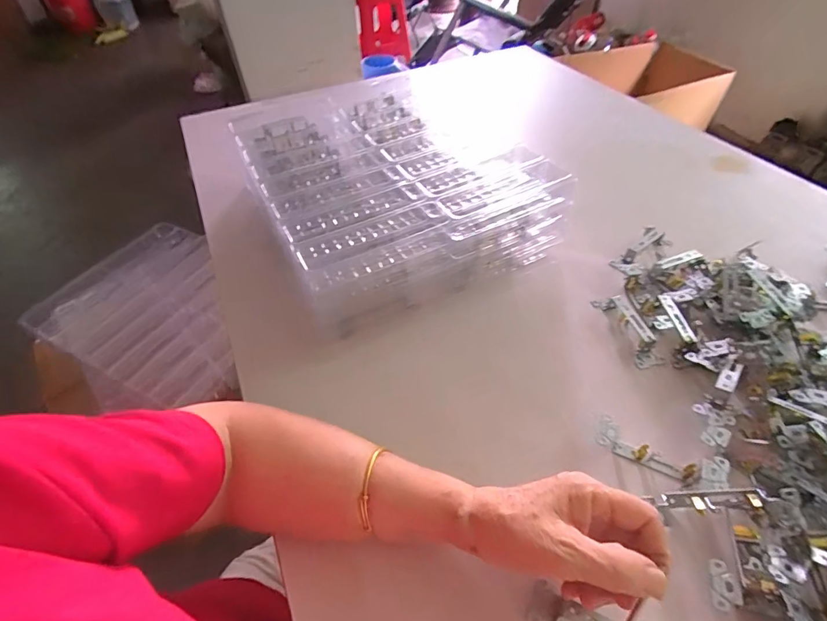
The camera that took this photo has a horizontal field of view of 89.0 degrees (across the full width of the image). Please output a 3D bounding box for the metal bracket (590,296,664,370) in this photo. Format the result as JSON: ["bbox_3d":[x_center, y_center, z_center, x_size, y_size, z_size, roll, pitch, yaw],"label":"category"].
[{"bbox_3d":[0.243,0.015,0.479,0.027,0.027,0.101,-15,50,-10],"label":"metal bracket"}]

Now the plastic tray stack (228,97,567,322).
[{"bbox_3d":[-0.045,-0.178,0.619,0.333,0.110,0.409,-23,51,-16],"label":"plastic tray stack"}]

